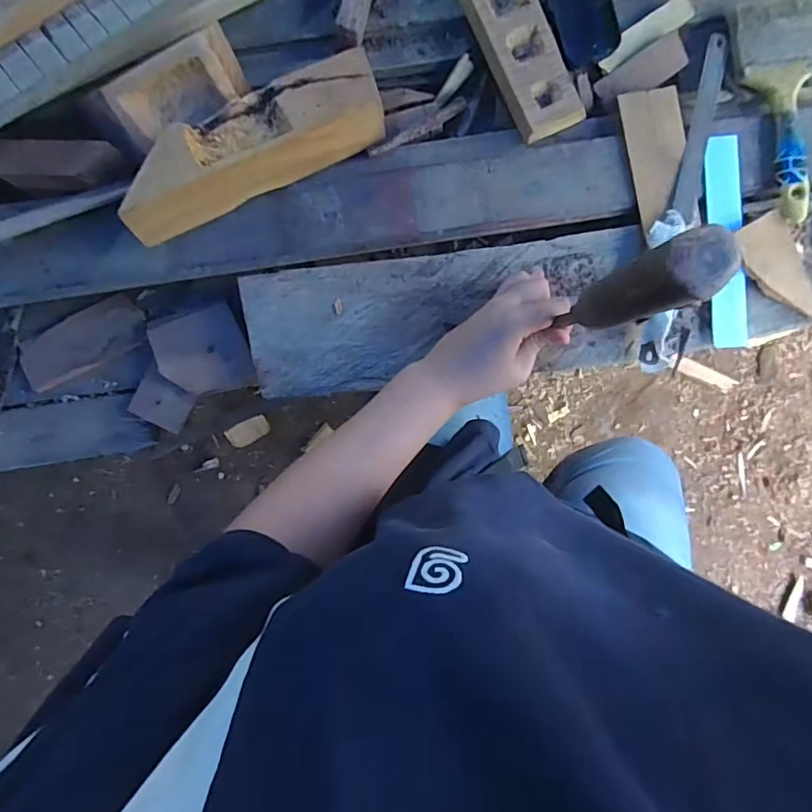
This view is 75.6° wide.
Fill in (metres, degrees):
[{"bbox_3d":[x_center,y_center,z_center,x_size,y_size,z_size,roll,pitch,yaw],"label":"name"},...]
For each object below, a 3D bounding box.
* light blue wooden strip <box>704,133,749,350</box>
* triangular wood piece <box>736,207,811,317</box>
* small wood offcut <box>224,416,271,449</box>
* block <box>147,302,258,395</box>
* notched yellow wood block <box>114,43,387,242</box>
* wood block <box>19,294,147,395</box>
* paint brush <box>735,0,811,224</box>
[{"bbox_3d":[0.287,-0.145,0.466,0.031,0.009,0.186,-4,90,6],"label":"light blue wooden strip"},{"bbox_3d":[0.338,-0.120,0.469,0.054,0.012,0.107,-43,102,-3],"label":"triangular wood piece"},{"bbox_3d":[-0.329,0.054,1.089,0.099,0.023,0.044,-25,84,19],"label":"small wood offcut"},{"bbox_3d":[-0.198,-0.050,0.508,0.089,0.018,0.078,-15,84,0],"label":"block"},{"bbox_3d":[-0.131,-0.223,0.446,0.239,0.054,0.076,-29,87,-2],"label":"notched yellow wood block"},{"bbox_3d":[-0.324,-0.063,0.522,0.127,0.018,0.057,-27,87,-2],"label":"wood block"},{"bbox_3d":[0.332,-0.275,0.462,0.071,0.025,0.217,0,86,-1],"label":"paint brush"}]

